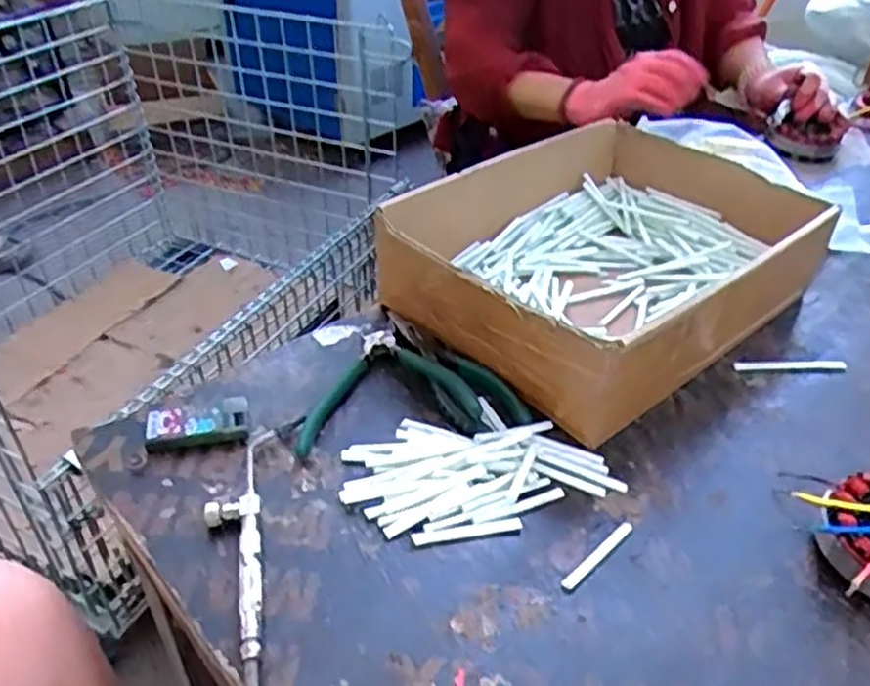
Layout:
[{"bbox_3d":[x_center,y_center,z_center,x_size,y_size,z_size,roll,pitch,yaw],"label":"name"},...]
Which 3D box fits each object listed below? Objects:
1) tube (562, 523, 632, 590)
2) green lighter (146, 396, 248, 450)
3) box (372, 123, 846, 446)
[{"bbox_3d":[0.097,0.124,0.440,0.064,0.004,0.007,-30,47,-34],"label":"tube"},{"bbox_3d":[-0.161,0.056,0.508,0.066,0.016,0.029,-6,38,-9],"label":"green lighter"},{"bbox_3d":[0.150,-0.077,0.629,0.344,0.095,0.245,-30,47,-34],"label":"box"}]

